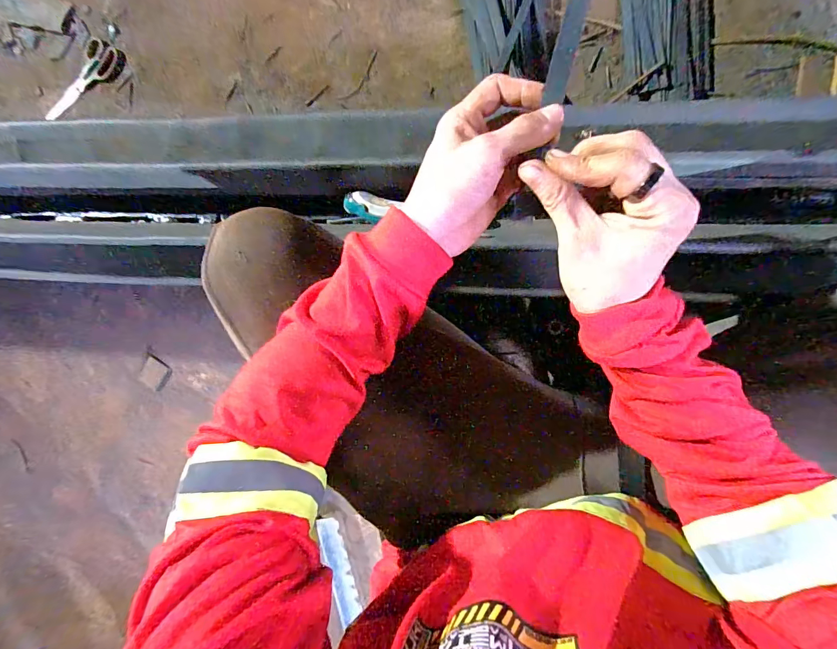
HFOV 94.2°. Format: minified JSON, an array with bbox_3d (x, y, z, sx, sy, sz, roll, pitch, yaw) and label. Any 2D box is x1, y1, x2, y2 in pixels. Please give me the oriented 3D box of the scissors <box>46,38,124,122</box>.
[{"bbox_3d":[-0.677,-0.489,0.785,0.070,0.017,0.191,42,87,1],"label":"scissors"}]

